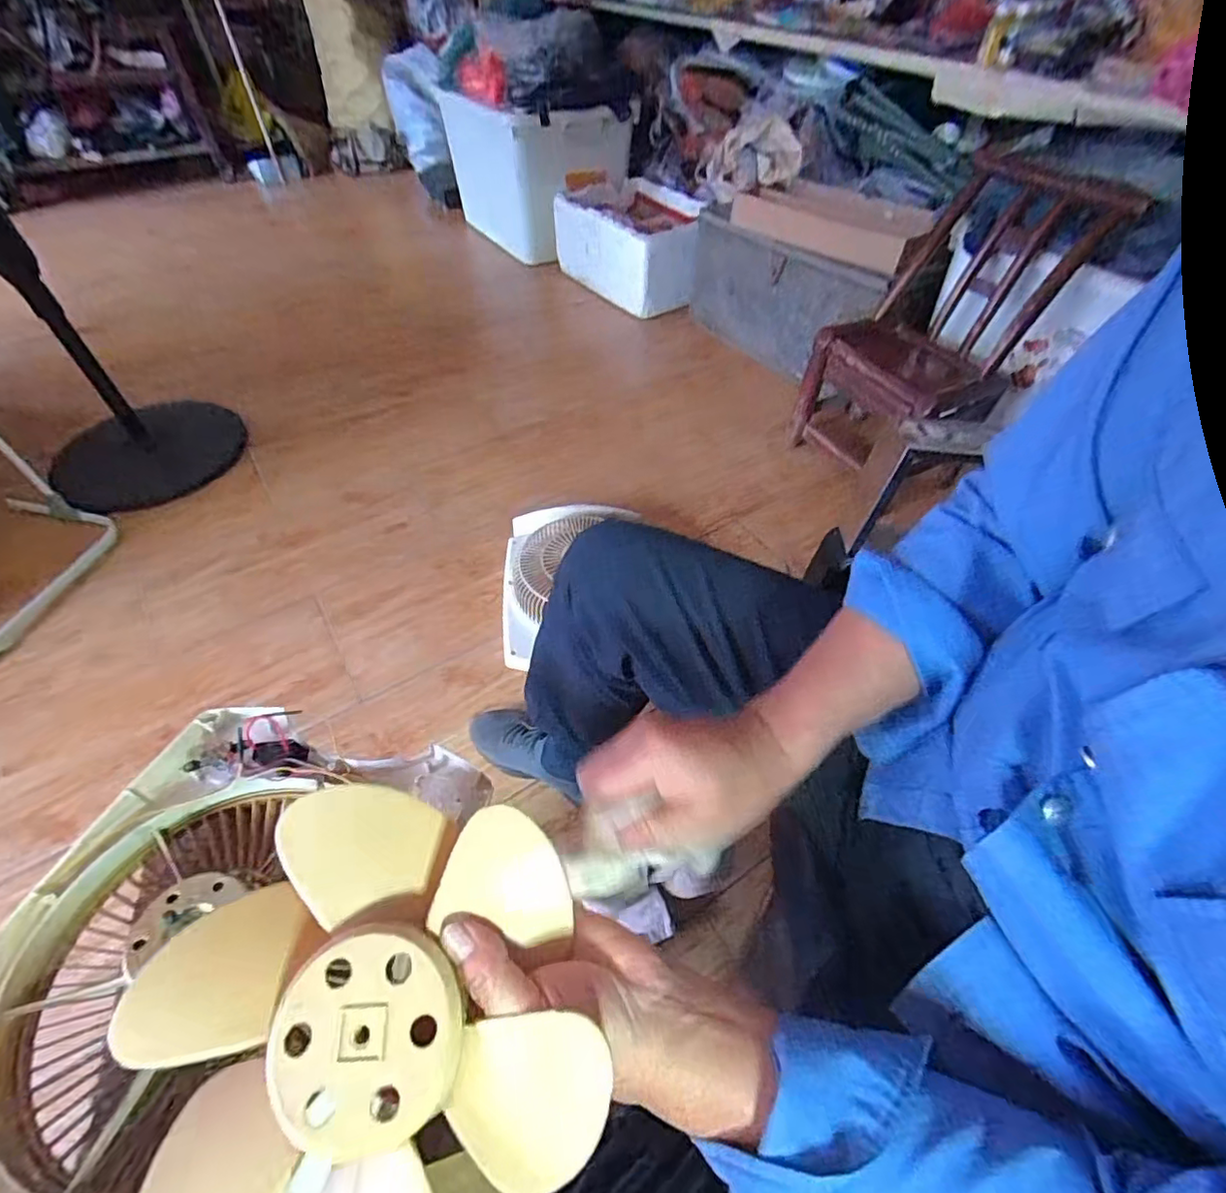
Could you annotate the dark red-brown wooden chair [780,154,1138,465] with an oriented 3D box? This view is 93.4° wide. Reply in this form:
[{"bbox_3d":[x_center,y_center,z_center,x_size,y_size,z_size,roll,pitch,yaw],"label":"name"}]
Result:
[{"bbox_3d":[0.745,-0.572,1.315,0.491,0.533,0.366,-21,54,-18],"label":"dark red-brown wooden chair"}]

